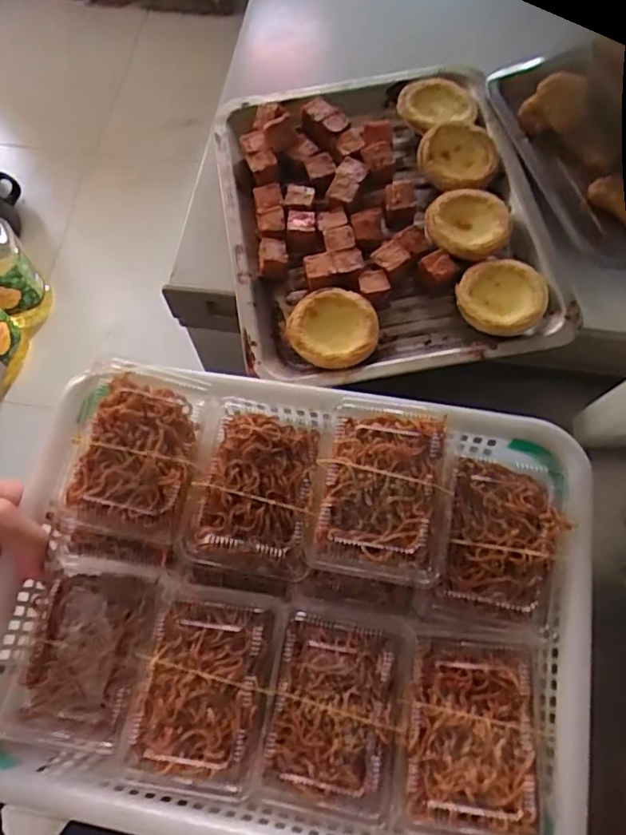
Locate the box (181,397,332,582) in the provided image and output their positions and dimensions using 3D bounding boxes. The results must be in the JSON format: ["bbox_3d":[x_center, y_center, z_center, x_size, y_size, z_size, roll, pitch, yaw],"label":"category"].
[{"bbox_3d":[-0.037,0.048,0.410,0.082,0.038,0.122,7,69,4],"label":"box"}]

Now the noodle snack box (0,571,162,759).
[{"bbox_3d":[-0.152,0.160,0.397,0.090,0.036,0.111,5,69,3],"label":"noodle snack box"}]

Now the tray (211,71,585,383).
[{"bbox_3d":[0.060,-0.183,0.527,0.266,0.034,0.316,-9,69,-3],"label":"tray"}]

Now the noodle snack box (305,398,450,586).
[{"bbox_3d":[0.046,0.050,0.402,0.084,0.043,0.114,9,69,4],"label":"noodle snack box"}]

